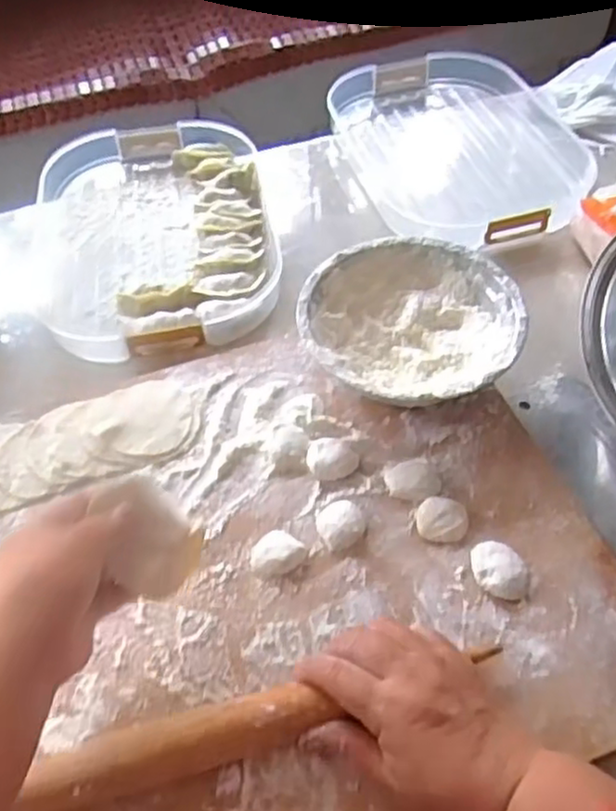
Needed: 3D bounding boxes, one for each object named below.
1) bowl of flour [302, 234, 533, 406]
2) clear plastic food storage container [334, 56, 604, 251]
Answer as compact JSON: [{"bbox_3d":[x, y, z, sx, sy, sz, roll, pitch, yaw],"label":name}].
[{"bbox_3d":[0.077,-0.054,0.538,0.161,0.053,0.160,-1,53,2],"label":"bowl of flour"},{"bbox_3d":[0.164,-0.280,0.753,0.237,0.052,0.316,-19,54,-11],"label":"clear plastic food storage container"}]

